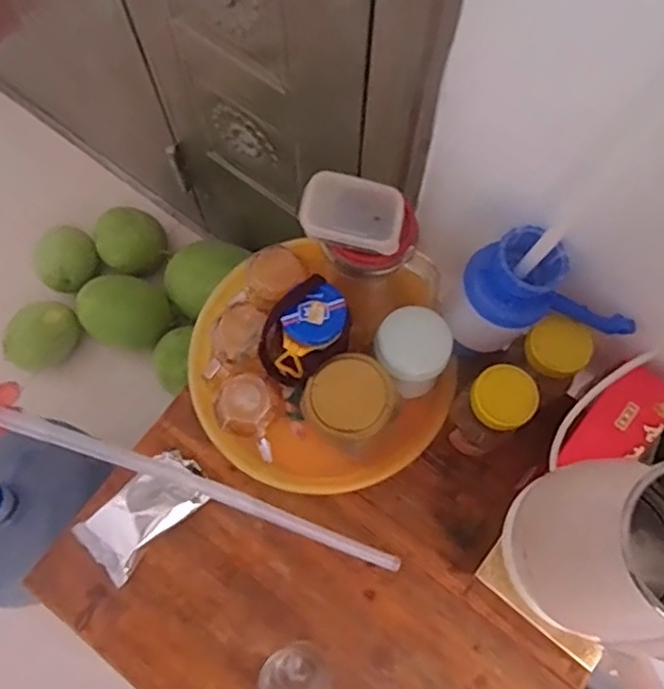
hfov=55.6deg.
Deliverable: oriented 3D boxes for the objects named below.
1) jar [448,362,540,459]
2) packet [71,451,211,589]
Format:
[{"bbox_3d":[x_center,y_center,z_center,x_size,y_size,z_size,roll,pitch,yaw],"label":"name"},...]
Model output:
[{"bbox_3d":[0.173,0.076,0.693,0.070,0.128,0.070,0,72,0],"label":"jar"},{"bbox_3d":[-0.217,0.194,0.725,0.080,0.039,0.141,43,77,12],"label":"packet"}]

